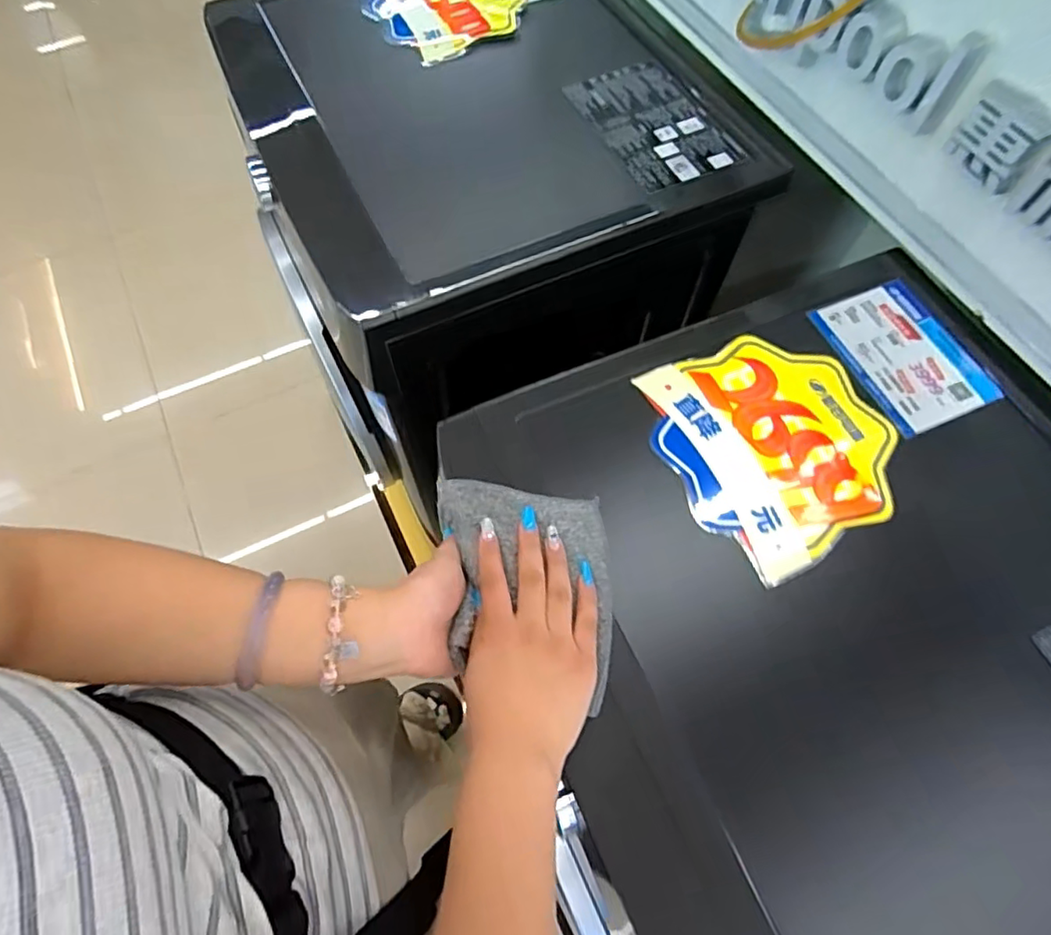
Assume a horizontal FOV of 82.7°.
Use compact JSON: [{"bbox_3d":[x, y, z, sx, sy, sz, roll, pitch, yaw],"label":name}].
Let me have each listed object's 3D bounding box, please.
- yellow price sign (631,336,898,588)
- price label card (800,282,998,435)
[{"bbox_3d":[0.210,-0.023,0.508,0.184,0.010,0.199,-24,67,-12],"label":"yellow price sign"},{"bbox_3d":[0.345,-0.103,0.548,0.113,0.005,0.143,-20,67,-10],"label":"price label card"}]

